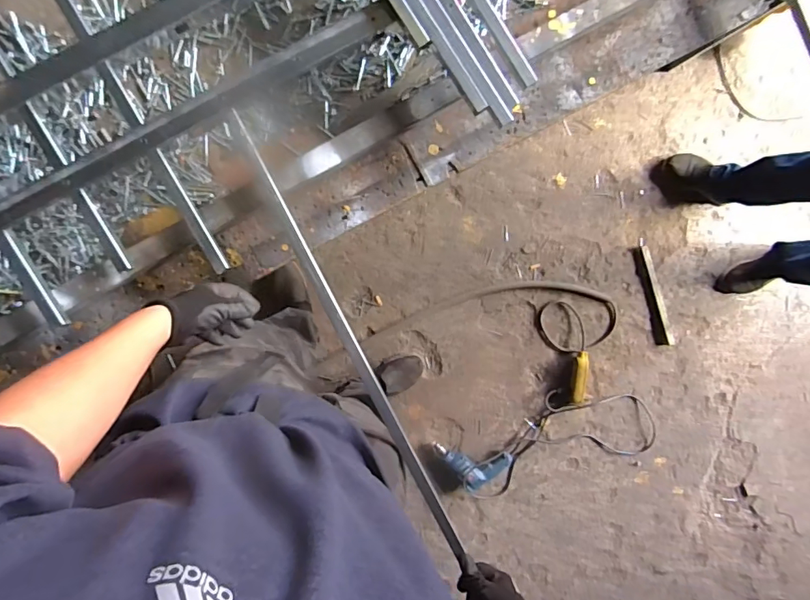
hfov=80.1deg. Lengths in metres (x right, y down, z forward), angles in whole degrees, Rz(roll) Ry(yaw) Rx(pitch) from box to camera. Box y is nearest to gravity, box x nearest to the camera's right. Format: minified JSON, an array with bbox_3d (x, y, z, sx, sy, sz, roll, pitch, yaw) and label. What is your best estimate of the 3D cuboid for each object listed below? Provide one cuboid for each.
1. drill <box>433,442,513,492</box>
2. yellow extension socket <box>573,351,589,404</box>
[{"bbox_3d":[0.214,0.540,1.550,0.262,0.079,0.146,16,92,-17],"label":"drill"},{"bbox_3d":[0.562,0.246,1.538,0.043,0.032,0.167,3,94,-4],"label":"yellow extension socket"}]

